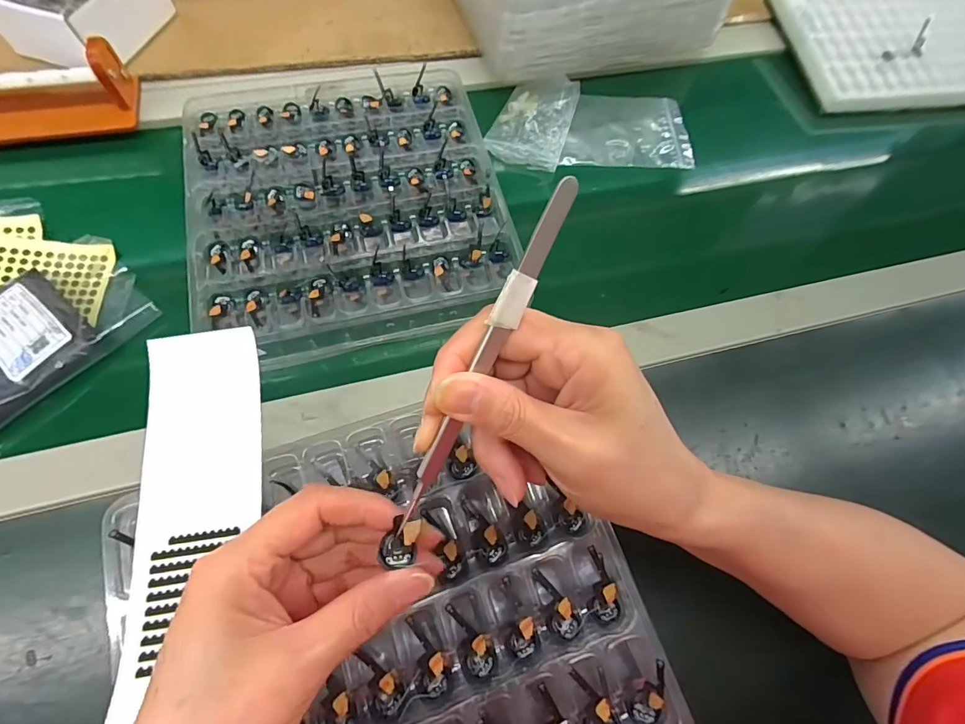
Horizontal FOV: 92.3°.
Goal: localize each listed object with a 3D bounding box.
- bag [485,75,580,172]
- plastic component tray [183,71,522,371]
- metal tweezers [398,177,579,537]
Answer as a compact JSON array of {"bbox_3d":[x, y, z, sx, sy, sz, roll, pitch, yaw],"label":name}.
[{"bbox_3d":[0.053,-0.249,0.474,0.075,0.024,0.103,18,67,3],"label":"bag"},{"bbox_3d":[-0.113,-0.139,0.395,0.249,0.032,0.266,-11,69,-9],"label":"plastic component tray"},{"bbox_3d":[-0.002,0.004,0.176,0.008,0.009,0.149,30,106,14],"label":"metal tweezers"}]

